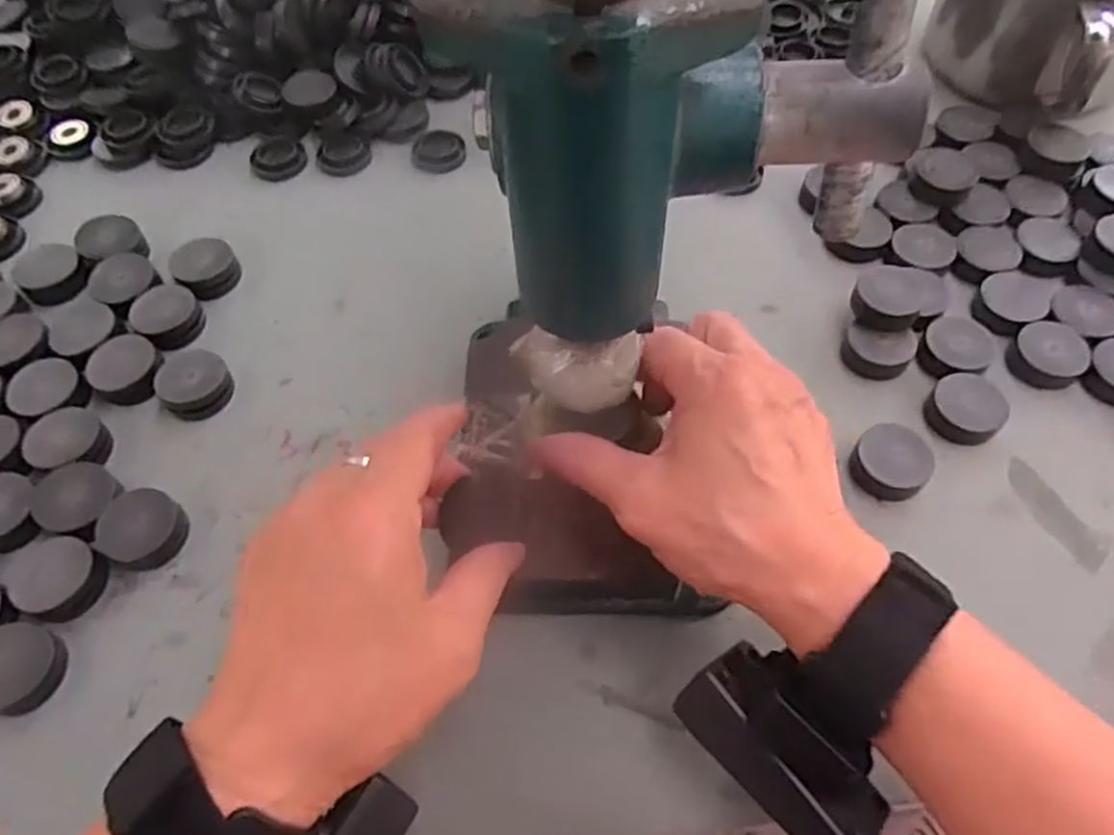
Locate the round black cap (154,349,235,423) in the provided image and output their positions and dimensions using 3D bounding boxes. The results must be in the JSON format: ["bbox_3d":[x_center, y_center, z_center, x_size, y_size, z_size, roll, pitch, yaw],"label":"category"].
[{"bbox_3d":[-0.179,-0.018,0.367,0.033,0.016,0.036,0,59,0],"label":"round black cap"}]

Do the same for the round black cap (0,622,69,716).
[{"bbox_3d":[-0.215,0.098,0.296,0.034,0.009,0.033,0,59,0],"label":"round black cap"}]

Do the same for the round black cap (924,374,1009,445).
[{"bbox_3d":[0.193,-0.006,0.351,0.034,0.010,0.034,0,59,0],"label":"round black cap"}]

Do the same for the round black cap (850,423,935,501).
[{"bbox_3d":[0.150,0.021,0.336,0.032,0.016,0.031,0,59,0],"label":"round black cap"}]

